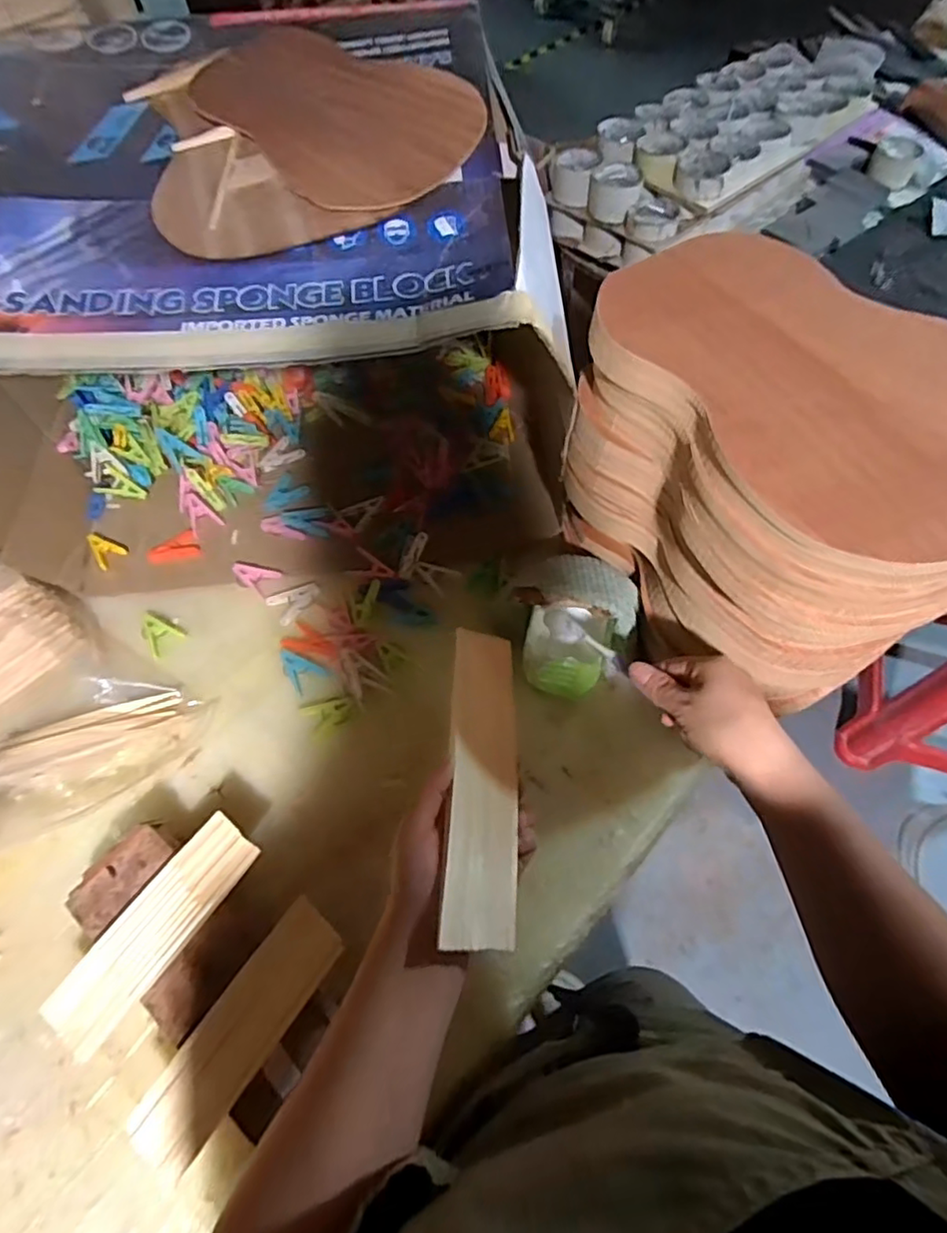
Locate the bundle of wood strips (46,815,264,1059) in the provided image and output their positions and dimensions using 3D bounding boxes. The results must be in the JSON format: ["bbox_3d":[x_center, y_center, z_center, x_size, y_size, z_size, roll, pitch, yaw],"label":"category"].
[{"bbox_3d":[-0.248,0.239,0.477,0.055,0.015,0.176,32,66,18],"label":"bundle of wood strips"}]

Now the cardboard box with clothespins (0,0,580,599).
[{"bbox_3d":[-0.216,-0.307,0.648,0.581,0.345,0.430,-5,60,-1],"label":"cardboard box with clothespins"}]

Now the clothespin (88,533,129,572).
[{"bbox_3d":[-0.427,-0.080,0.714,0.045,0.016,0.033,40,69,21],"label":"clothespin"}]

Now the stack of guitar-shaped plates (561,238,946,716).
[{"bbox_3d":[0.247,-0.113,0.515,0.243,0.220,0.312,-25,63,-12],"label":"stack of guitar-shaped plates"}]

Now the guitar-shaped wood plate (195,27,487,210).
[{"bbox_3d":[-0.120,-0.430,0.530,0.240,0.007,0.176,28,73,6],"label":"guitar-shaped wood plate"}]

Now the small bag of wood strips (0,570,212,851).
[{"bbox_3d":[-0.453,0.084,0.603,0.302,0.062,0.246,40,69,21],"label":"small bag of wood strips"}]

